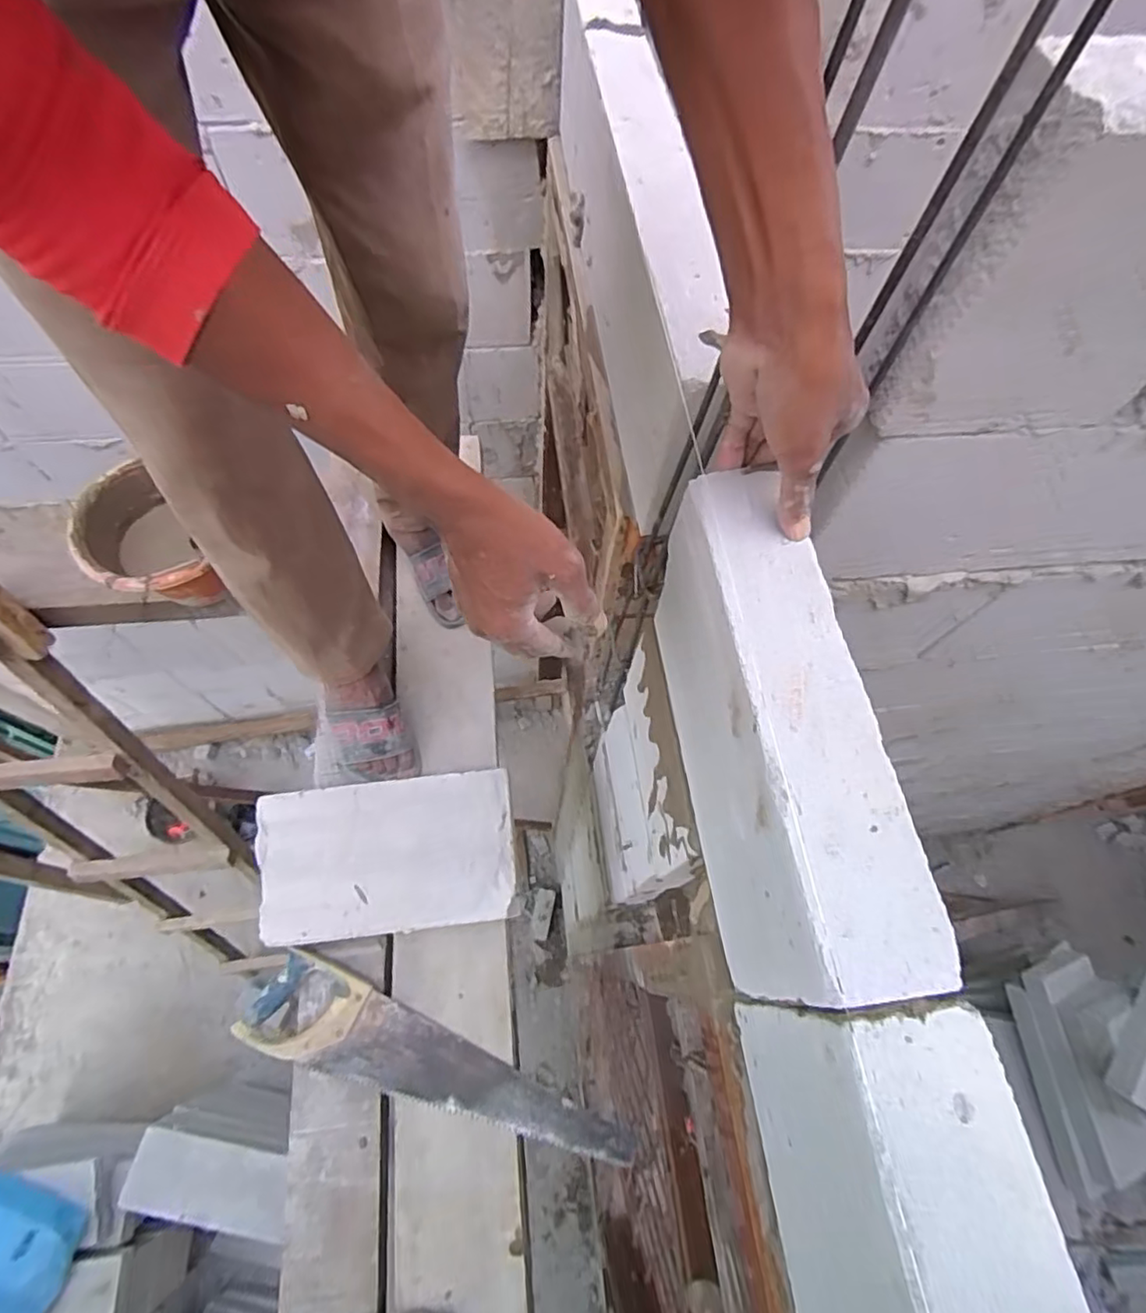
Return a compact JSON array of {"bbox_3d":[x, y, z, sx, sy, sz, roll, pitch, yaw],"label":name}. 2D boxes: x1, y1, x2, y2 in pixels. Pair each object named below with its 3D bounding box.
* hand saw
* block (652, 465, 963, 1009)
[{"bbox_3d":[-0.174,0.546,0.806,0.497,0.032,0.116,23,65,8],"label":"hand saw"},{"bbox_3d":[0.138,0.057,0.464,0.072,0.181,0.334,-5,65,-6],"label":"block"}]

